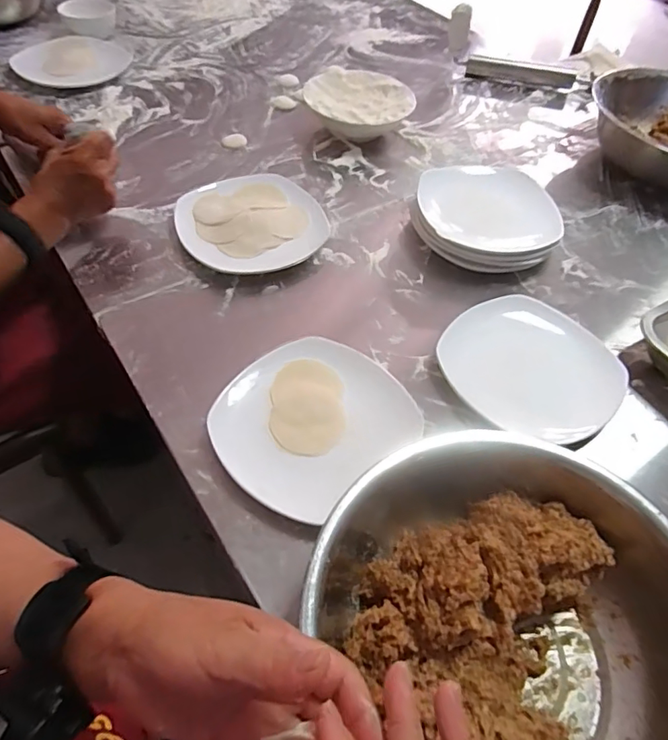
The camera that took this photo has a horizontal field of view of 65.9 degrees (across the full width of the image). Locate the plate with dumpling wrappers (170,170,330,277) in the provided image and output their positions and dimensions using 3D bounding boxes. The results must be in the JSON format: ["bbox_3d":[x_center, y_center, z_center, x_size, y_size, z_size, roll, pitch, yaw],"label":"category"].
[{"bbox_3d":[-0.101,-0.188,0.667,0.184,0.023,0.177,2,53,-3],"label":"plate with dumpling wrappers"}]

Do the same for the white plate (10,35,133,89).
[{"bbox_3d":[-0.465,-0.551,0.924,0.188,0.021,0.188,-14,55,-15],"label":"white plate"}]

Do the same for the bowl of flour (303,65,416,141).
[{"bbox_3d":[0.038,-0.422,0.832,0.166,0.056,0.177,2,53,-3],"label":"bowl of flour"}]

